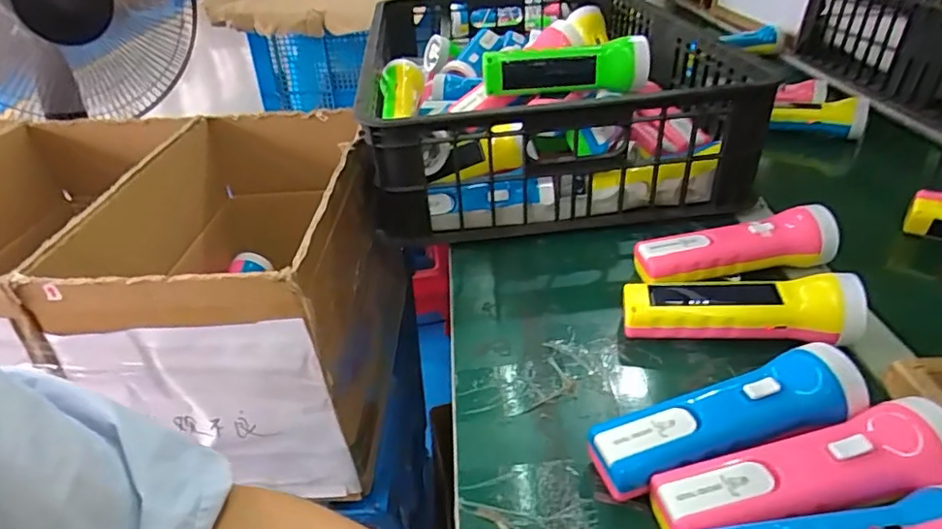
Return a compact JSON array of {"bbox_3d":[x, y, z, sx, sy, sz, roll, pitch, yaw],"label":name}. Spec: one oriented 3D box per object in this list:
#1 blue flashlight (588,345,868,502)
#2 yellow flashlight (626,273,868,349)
[{"bbox_3d":[0.152,0.097,0.352,0.164,0.048,0.050,-17,56,-7],"label":"blue flashlight"},{"bbox_3d":[0.199,0.036,0.432,0.161,0.058,0.047,7,35,13],"label":"yellow flashlight"}]

